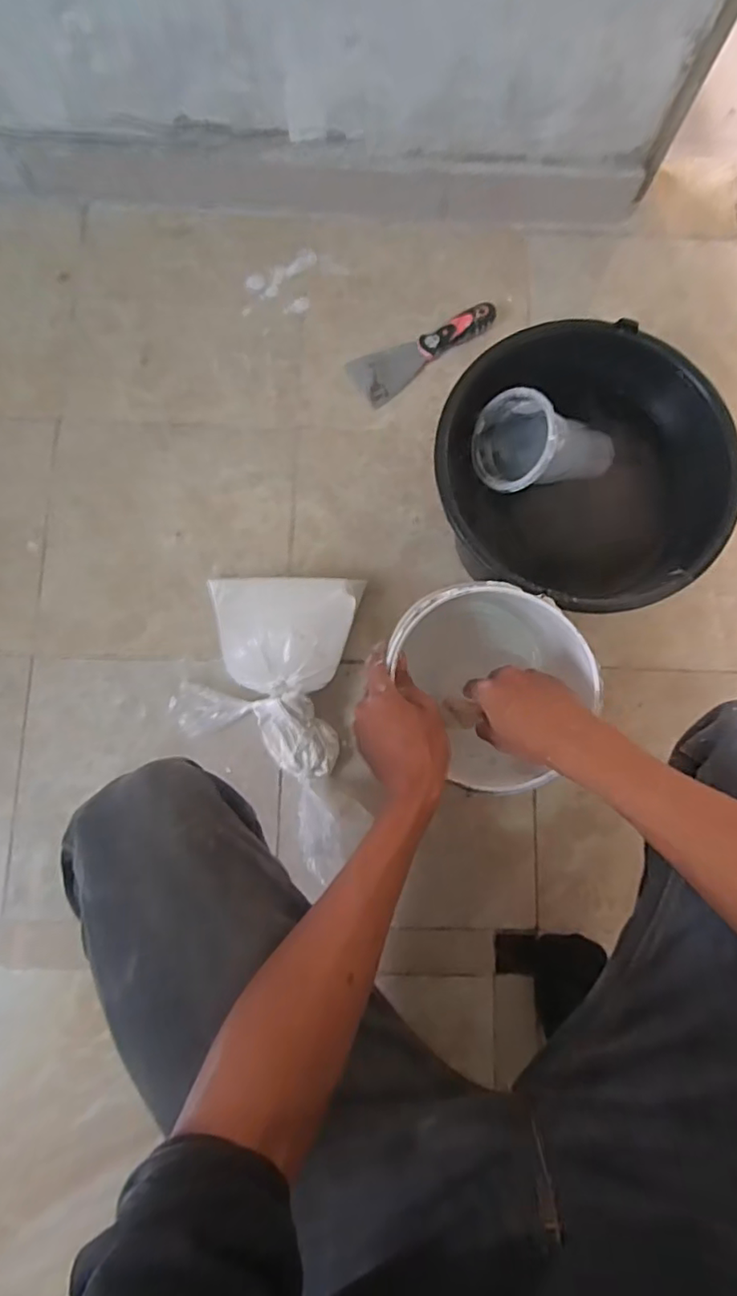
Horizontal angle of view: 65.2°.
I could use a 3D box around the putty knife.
[{"bbox_3d":[0.071,-0.387,0.735,0.192,0.031,0.061,-31,83,-4],"label":"putty knife"}]

